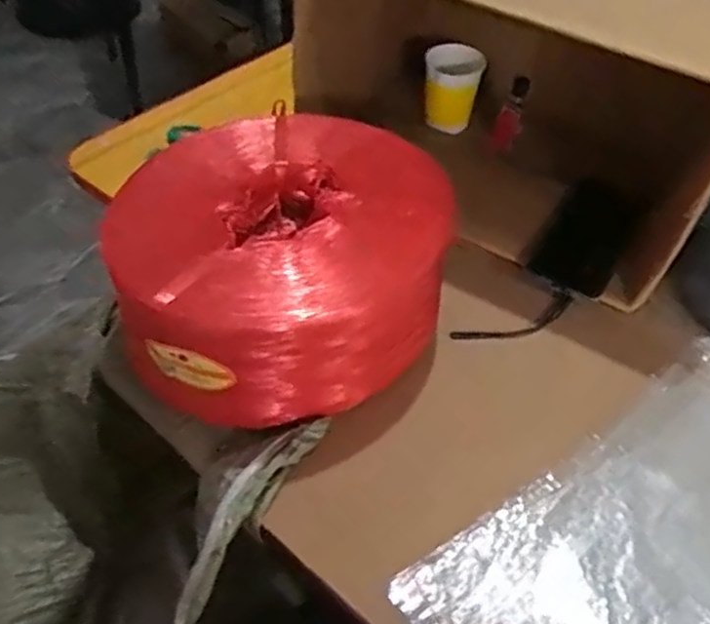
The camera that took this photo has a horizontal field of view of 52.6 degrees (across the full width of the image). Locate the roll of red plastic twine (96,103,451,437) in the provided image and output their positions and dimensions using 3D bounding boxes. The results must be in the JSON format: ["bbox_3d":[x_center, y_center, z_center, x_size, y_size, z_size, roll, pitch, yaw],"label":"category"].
[{"bbox_3d":[-0.062,-0.038,0.625,0.268,0.139,0.244,-19,51,-19],"label":"roll of red plastic twine"}]

